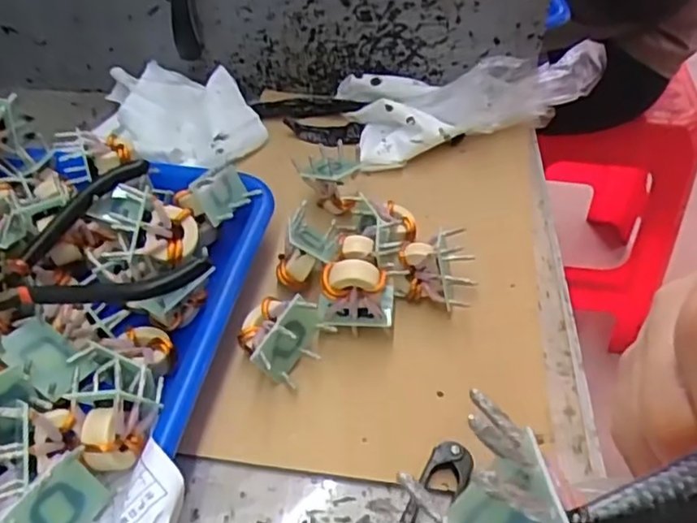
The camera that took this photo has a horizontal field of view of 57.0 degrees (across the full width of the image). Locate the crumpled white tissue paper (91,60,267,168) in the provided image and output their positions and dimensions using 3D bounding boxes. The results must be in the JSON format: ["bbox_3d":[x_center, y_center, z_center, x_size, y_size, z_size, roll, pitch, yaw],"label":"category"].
[{"bbox_3d":[-0.122,-0.103,0.450,0.094,0.035,0.125,-25,51,-24],"label":"crumpled white tissue paper"}]

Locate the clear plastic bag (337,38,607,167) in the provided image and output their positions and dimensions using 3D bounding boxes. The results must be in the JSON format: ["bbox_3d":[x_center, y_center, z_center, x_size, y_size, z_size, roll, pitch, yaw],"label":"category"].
[{"bbox_3d":[0.085,-0.127,0.463,0.173,0.066,0.077,-13,47,-14],"label":"clear plastic bag"}]

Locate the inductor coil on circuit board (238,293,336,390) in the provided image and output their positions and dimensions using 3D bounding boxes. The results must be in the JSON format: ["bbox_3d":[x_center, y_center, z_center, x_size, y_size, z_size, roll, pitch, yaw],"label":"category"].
[{"bbox_3d":[-0.035,0.035,0.318,0.039,0.035,0.041,25,50,22],"label":"inductor coil on circuit board"}]

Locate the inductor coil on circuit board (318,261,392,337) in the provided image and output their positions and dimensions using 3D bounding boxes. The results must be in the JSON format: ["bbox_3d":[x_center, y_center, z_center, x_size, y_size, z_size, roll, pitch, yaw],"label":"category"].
[{"bbox_3d":[0.005,0.020,0.330,0.040,0.041,0.024,-5,46,-6],"label":"inductor coil on circuit board"}]

